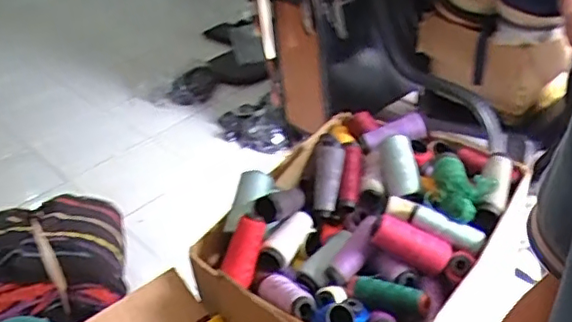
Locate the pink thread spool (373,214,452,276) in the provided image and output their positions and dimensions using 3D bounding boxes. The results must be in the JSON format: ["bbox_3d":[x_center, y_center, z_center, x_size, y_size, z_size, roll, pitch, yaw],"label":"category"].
[{"bbox_3d":[0.179,0.120,0.865,0.110,0.039,0.042,27,42,4],"label":"pink thread spool"}]

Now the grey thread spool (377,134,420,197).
[{"bbox_3d":[0.185,0.017,0.984,0.058,0.056,0.122,-4,49,5],"label":"grey thread spool"}]

